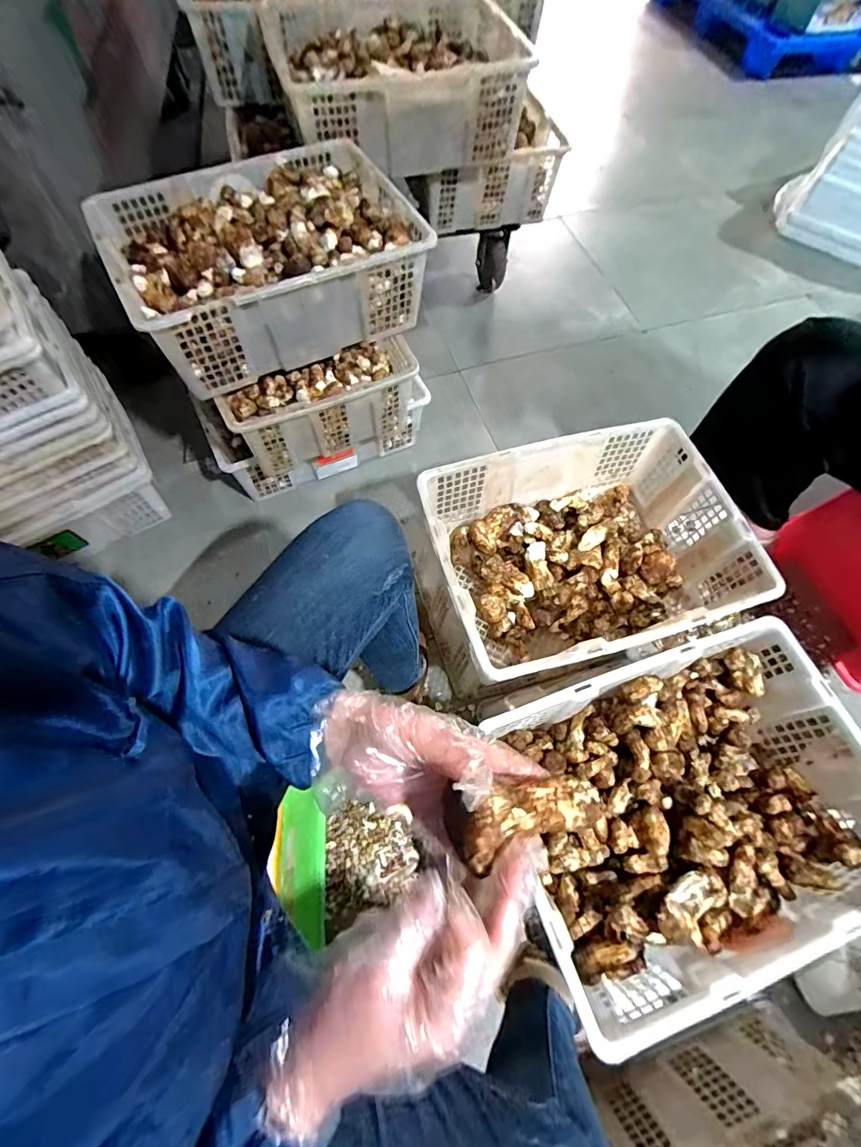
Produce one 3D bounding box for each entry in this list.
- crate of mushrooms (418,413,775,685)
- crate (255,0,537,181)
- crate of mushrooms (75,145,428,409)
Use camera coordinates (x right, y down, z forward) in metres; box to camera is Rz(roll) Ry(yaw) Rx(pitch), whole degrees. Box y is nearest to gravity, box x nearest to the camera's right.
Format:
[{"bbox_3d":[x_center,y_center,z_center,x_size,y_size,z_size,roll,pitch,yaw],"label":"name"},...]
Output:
[{"bbox_3d":[0.245,-0.030,0.789,0.464,0.165,0.347,-14,67,-9],"label":"crate of mushrooms"},{"bbox_3d":[-0.067,-0.965,0.941,0.447,0.181,0.326,-17,67,-10],"label":"crate"},{"bbox_3d":[-0.279,-0.525,0.811,0.479,0.166,0.334,-19,68,-11],"label":"crate of mushrooms"}]

